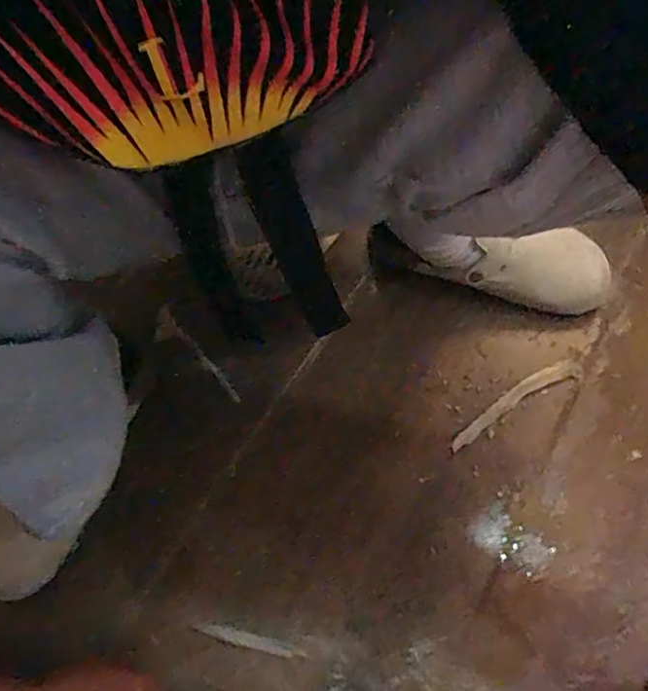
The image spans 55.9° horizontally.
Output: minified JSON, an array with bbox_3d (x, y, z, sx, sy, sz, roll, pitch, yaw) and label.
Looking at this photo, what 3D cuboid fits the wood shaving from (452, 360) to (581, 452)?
[{"bbox_3d":[0.168,0.048,0.541,0.138,0.006,0.021,-29,60,-13],"label":"wood shaving"}]

